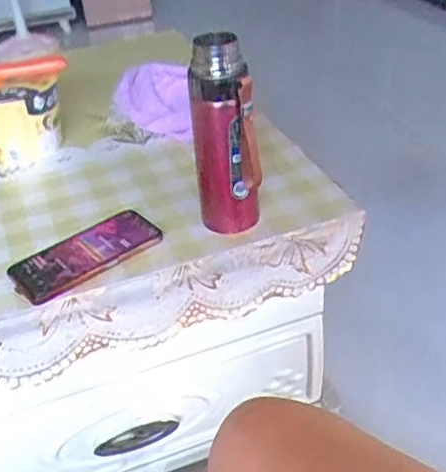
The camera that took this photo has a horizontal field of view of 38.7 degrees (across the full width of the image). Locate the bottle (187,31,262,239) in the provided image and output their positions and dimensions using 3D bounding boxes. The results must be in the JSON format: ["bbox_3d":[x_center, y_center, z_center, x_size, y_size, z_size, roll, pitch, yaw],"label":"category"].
[{"bbox_3d":[0.003,-0.098,0.675,0.056,0.212,0.061,-11,37,-9],"label":"bottle"}]

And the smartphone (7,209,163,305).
[{"bbox_3d":[-0.150,0.020,0.707,0.166,0.015,0.077,-24,41,-24],"label":"smartphone"}]

